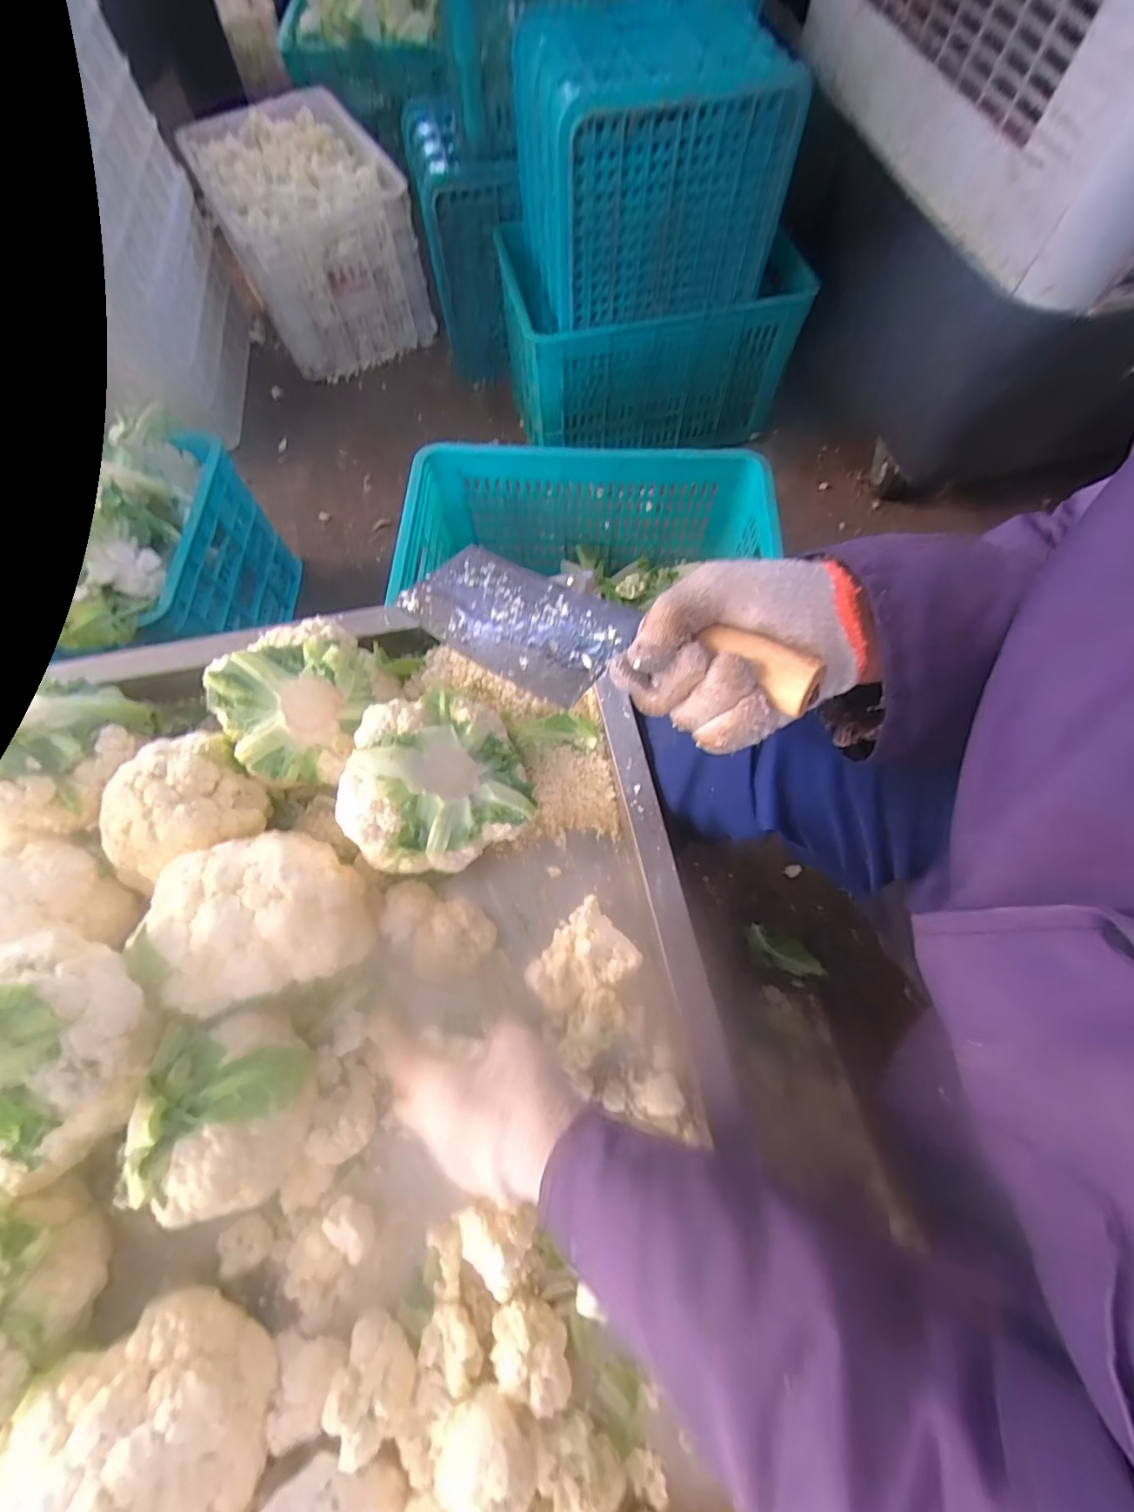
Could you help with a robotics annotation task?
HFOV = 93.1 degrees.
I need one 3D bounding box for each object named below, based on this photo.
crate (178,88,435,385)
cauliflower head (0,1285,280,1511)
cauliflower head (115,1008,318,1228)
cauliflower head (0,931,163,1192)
[{"bbox_3d":[-0.531,-1.083,1.130,0.317,0.246,0.453,-30,71,-11],"label":"crate"},{"bbox_3d":[-0.265,0.440,0.329,0.130,0.084,0.142,0,69,0],"label":"cauliflower head"},{"bbox_3d":[-0.245,0.258,0.383,0.101,0.087,0.131,4,69,2],"label":"cauliflower head"},{"bbox_3d":[-0.337,0.177,0.331,0.104,0.089,0.127,-2,69,0],"label":"cauliflower head"}]

